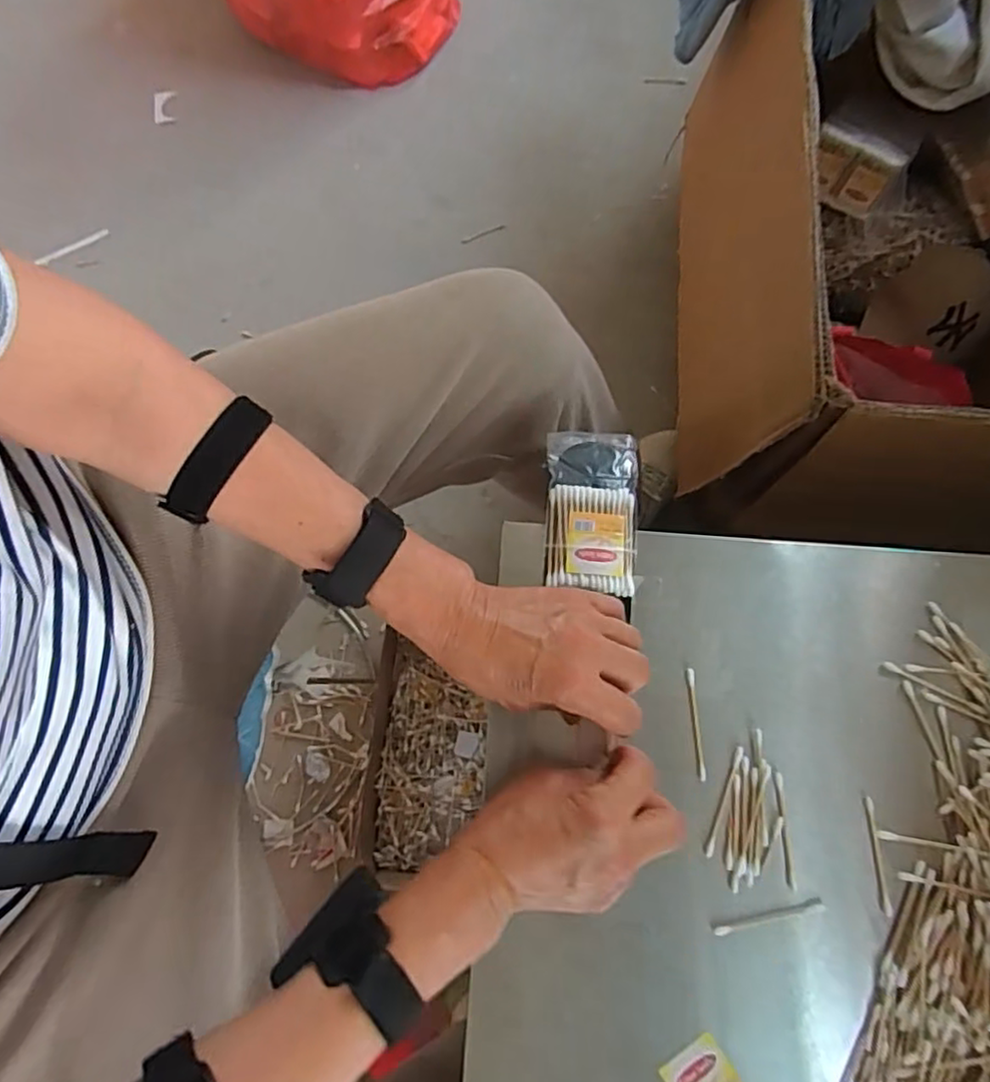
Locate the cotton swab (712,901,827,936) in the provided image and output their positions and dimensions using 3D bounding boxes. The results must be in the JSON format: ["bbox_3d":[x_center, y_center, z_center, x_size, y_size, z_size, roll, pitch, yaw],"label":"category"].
[{"bbox_3d":[0.174,0.240,0.422,0.073,0.004,0.007,-11,80,-3],"label":"cotton swab"}]

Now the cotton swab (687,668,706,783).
[{"bbox_3d":[0.135,0.122,0.445,0.005,0.005,0.071,-3,79,-1],"label":"cotton swab"}]

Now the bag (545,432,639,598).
[{"bbox_3d":[0.069,-0.023,0.474,0.063,0.019,0.117,3,79,0],"label":"bag"}]

